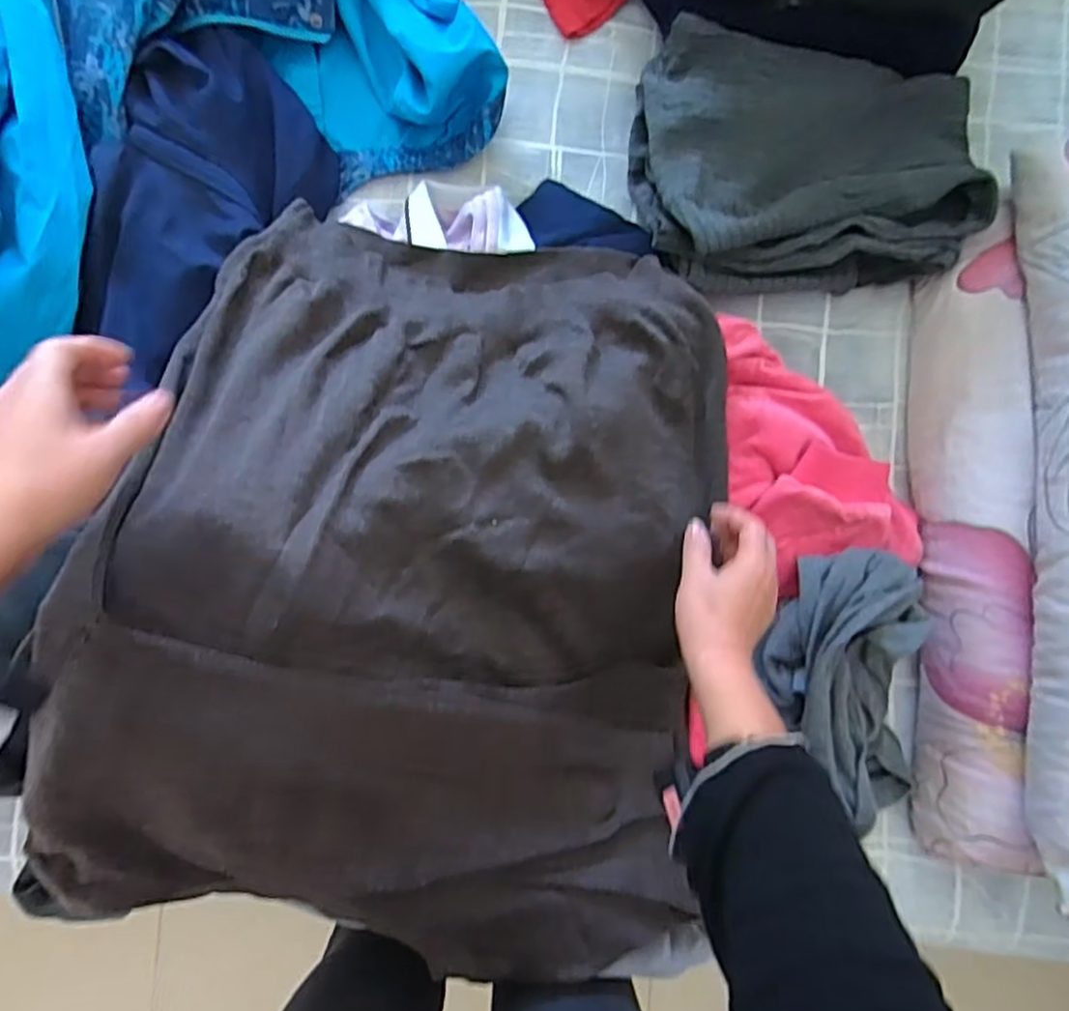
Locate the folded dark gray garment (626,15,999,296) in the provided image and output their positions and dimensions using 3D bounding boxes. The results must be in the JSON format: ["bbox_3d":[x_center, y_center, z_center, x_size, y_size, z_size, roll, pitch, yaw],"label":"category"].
[{"bbox_3d":[0.256,-0.307,0.621,0.321,0.071,0.218,3,88,-3],"label":"folded dark gray garment"}]

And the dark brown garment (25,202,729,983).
[{"bbox_3d":[-0.068,0.046,0.486,0.436,0.187,0.553,11,88,-2],"label":"dark brown garment"}]

